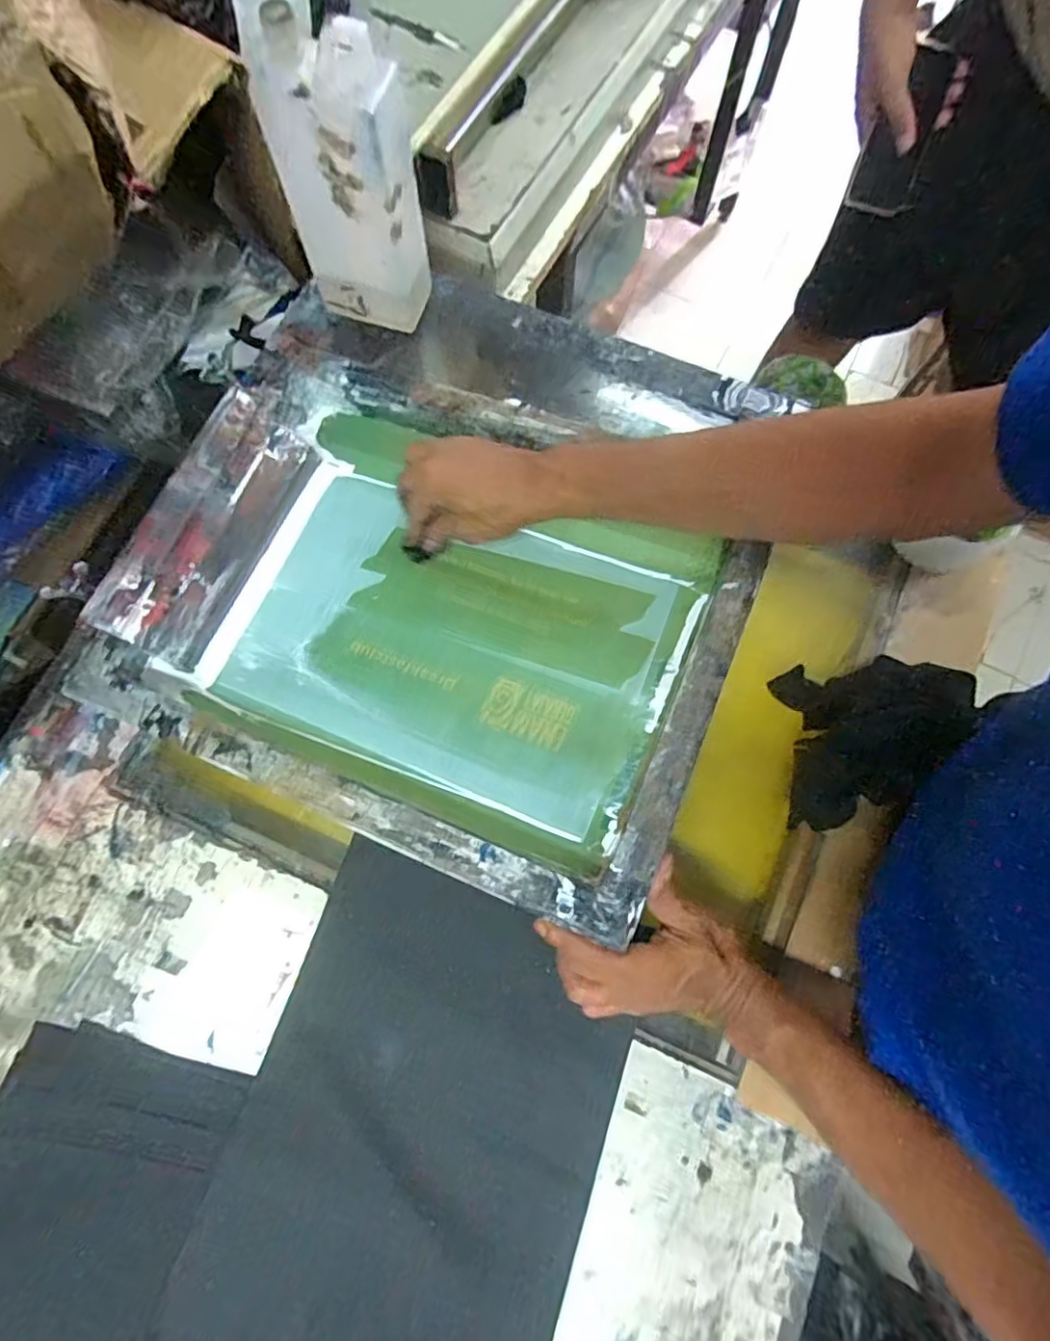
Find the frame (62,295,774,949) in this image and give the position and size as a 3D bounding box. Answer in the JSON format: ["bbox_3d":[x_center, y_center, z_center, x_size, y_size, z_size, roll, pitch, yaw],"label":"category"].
[{"bbox_3d":[-0.071,-0.055,0.475,0.438,0.071,0.345,22,74,9],"label":"frame"}]

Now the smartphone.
[{"bbox_3d":[0.431,-0.616,0.705,0.067,0.149,0.008,14,46,6],"label":"smartphone"}]

